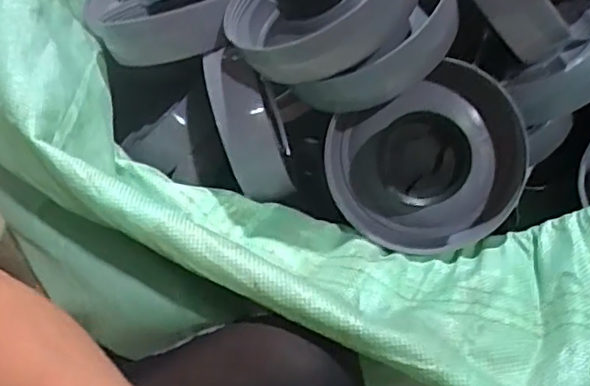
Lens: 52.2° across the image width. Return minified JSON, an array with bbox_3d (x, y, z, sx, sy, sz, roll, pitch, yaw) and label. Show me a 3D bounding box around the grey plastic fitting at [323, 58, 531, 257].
[{"bbox_3d":[0.110,-0.023,0.507,0.166,0.141,0.064,-22,14,21],"label":"grey plastic fitting"}]

